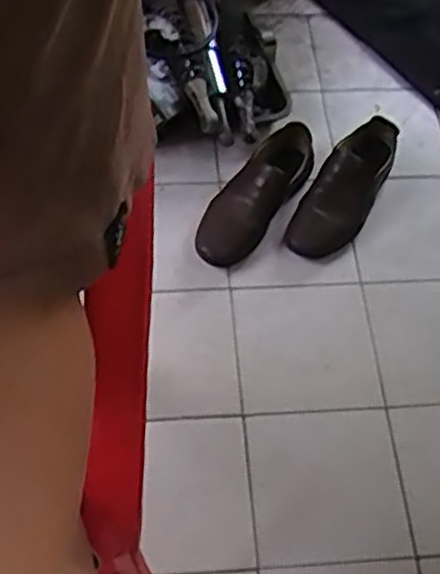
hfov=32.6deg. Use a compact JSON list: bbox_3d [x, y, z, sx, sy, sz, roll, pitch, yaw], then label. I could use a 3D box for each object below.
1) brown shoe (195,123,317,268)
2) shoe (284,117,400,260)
[{"bbox_3d":[0.061,-0.149,1.174,0.095,0.088,0.290,31,62,13],"label":"brown shoe"},{"bbox_3d":[0.206,-0.165,1.195,0.098,0.095,0.281,30,62,12],"label":"shoe"}]

